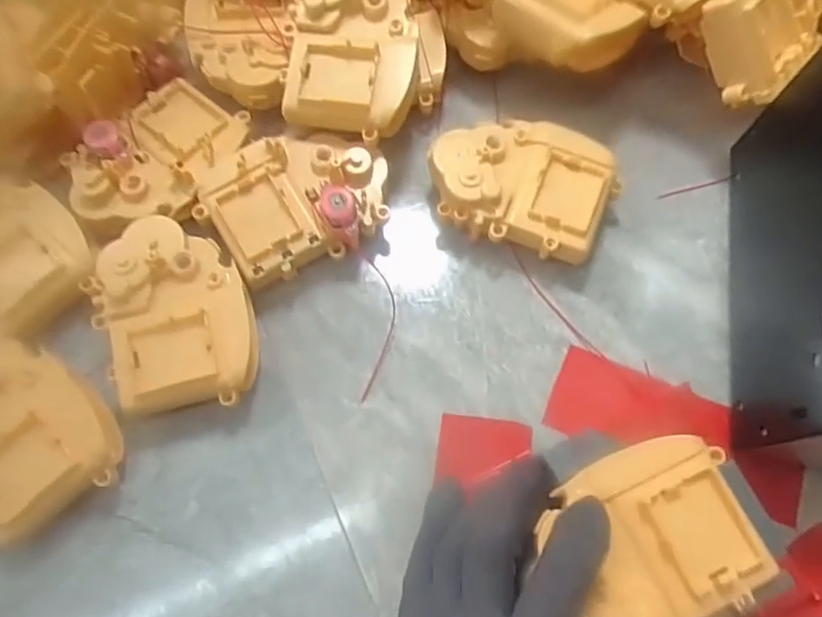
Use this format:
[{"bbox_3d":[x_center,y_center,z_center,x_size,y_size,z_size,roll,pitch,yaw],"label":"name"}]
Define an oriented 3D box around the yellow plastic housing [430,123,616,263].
[{"bbox_3d":[0.061,-0.069,0.339,0.098,0.035,0.075,25,72,8],"label":"yellow plastic housing"}]

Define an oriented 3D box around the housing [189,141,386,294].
[{"bbox_3d":[-0.061,-0.060,0.326,0.094,0.027,0.068,-32,74,-11],"label":"housing"}]

